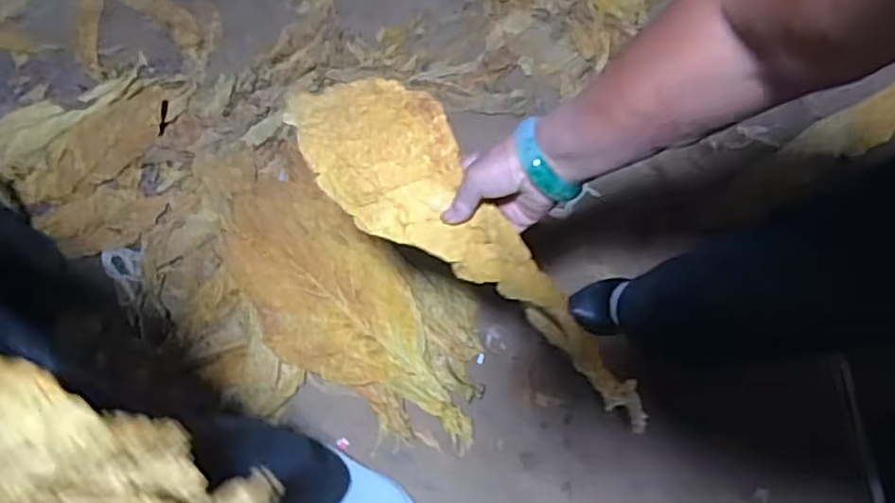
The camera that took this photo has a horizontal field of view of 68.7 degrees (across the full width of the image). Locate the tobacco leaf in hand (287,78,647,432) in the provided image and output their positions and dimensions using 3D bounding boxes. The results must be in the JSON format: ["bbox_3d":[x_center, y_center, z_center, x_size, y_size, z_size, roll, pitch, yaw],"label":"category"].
[{"bbox_3d":[0.019,-0.015,0.627,0.457,0.098,0.119,44,76,6],"label":"tobacco leaf in hand"}]

